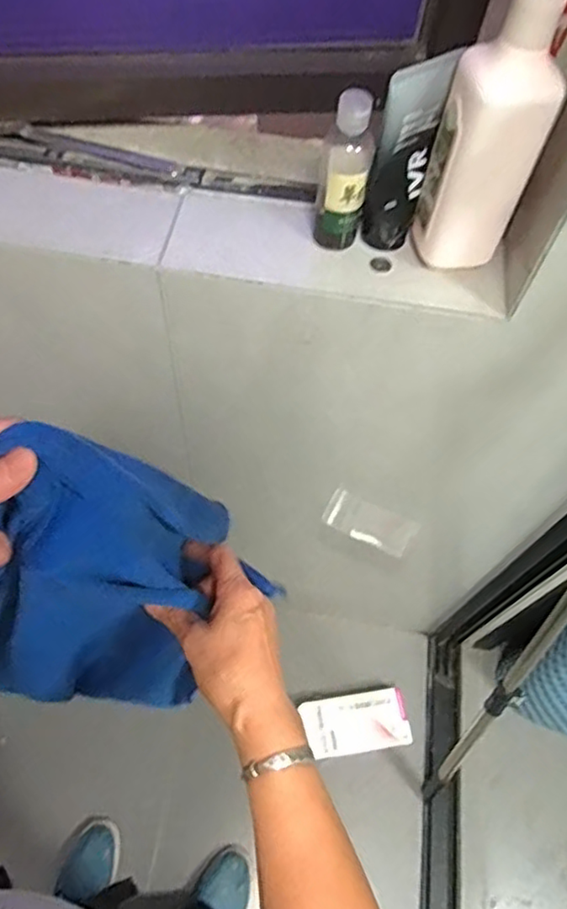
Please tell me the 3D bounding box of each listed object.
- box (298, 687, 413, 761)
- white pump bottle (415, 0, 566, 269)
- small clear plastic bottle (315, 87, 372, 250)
[{"bbox_3d":[0.138,0.524,1.176,0.205,0.050,0.105,-6,61,-7],"label":"box"},{"bbox_3d":[0.150,-0.232,0.415,0.064,0.224,0.047,2,60,-3],"label":"white pump bottle"},{"bbox_3d":[0.050,-0.226,0.485,0.036,0.127,0.043,5,60,-1],"label":"small clear plastic bottle"}]

